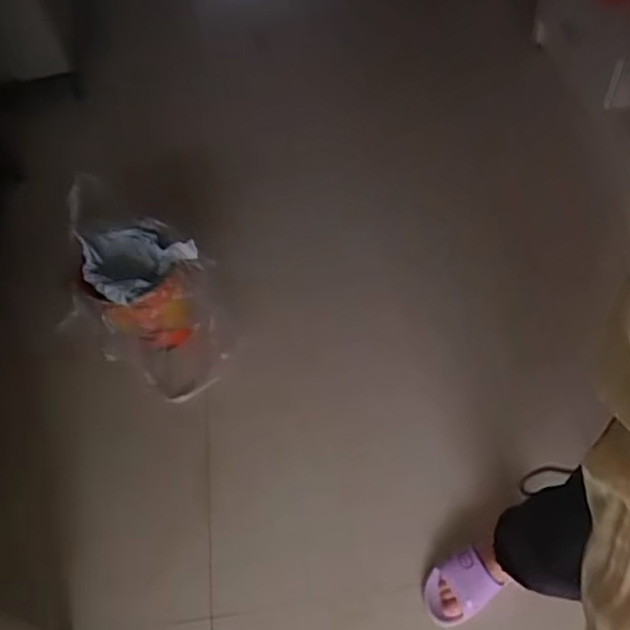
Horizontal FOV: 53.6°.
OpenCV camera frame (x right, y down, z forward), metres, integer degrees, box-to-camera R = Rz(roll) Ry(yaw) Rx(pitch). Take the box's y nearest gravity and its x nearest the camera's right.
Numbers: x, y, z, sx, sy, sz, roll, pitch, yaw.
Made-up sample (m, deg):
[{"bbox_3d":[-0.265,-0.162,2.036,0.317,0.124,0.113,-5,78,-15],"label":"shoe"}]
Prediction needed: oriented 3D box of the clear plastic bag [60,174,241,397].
[{"bbox_3d":[-0.388,-0.032,1.444,0.385,0.362,0.282,35,64,27],"label":"clear plastic bag"}]

